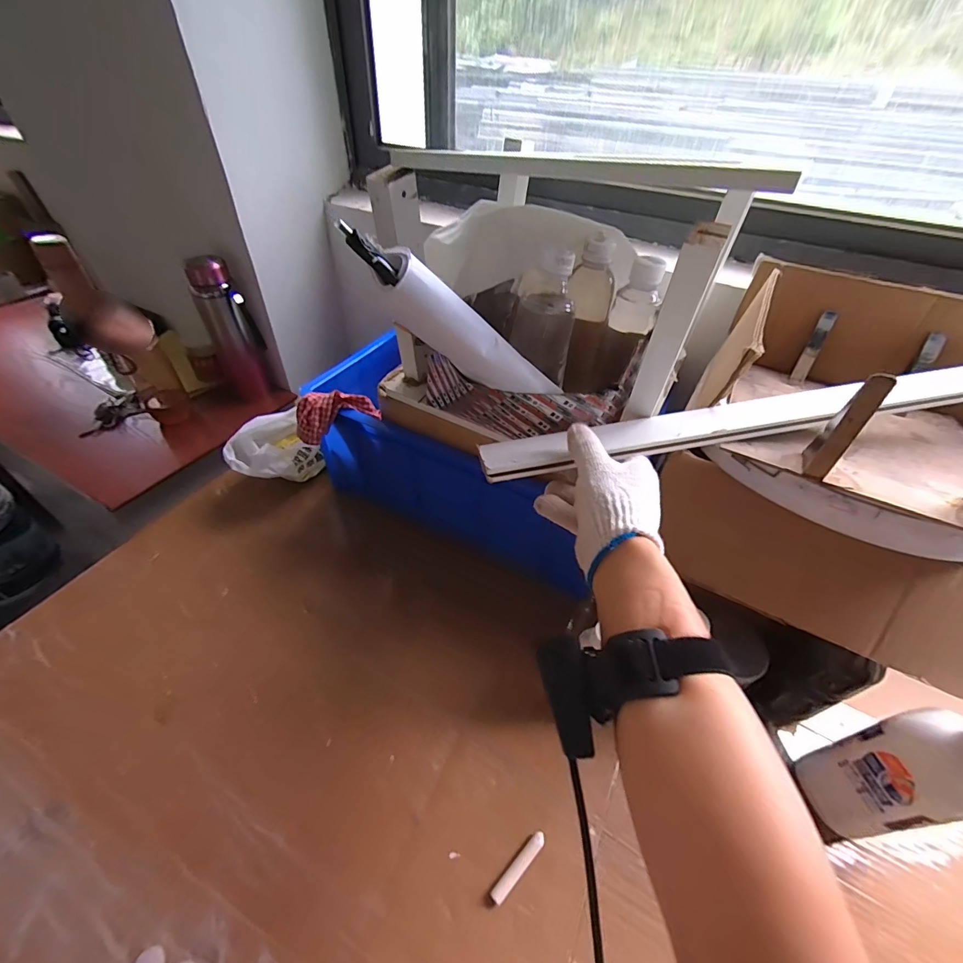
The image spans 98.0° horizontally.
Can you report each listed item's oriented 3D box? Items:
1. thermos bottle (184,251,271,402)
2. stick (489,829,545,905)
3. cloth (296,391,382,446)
[{"bbox_3d":[-0.477,-0.277,0.806,0.091,0.279,0.075,-23,51,-25],"label":"thermos bottle"},{"bbox_3d":[0.038,0.391,0.425,0.071,0.010,0.014,-32,55,-31],"label":"stick"},{"bbox_3d":[-0.212,-0.103,0.614,0.121,0.054,0.051,-19,49,-22],"label":"cloth"}]

